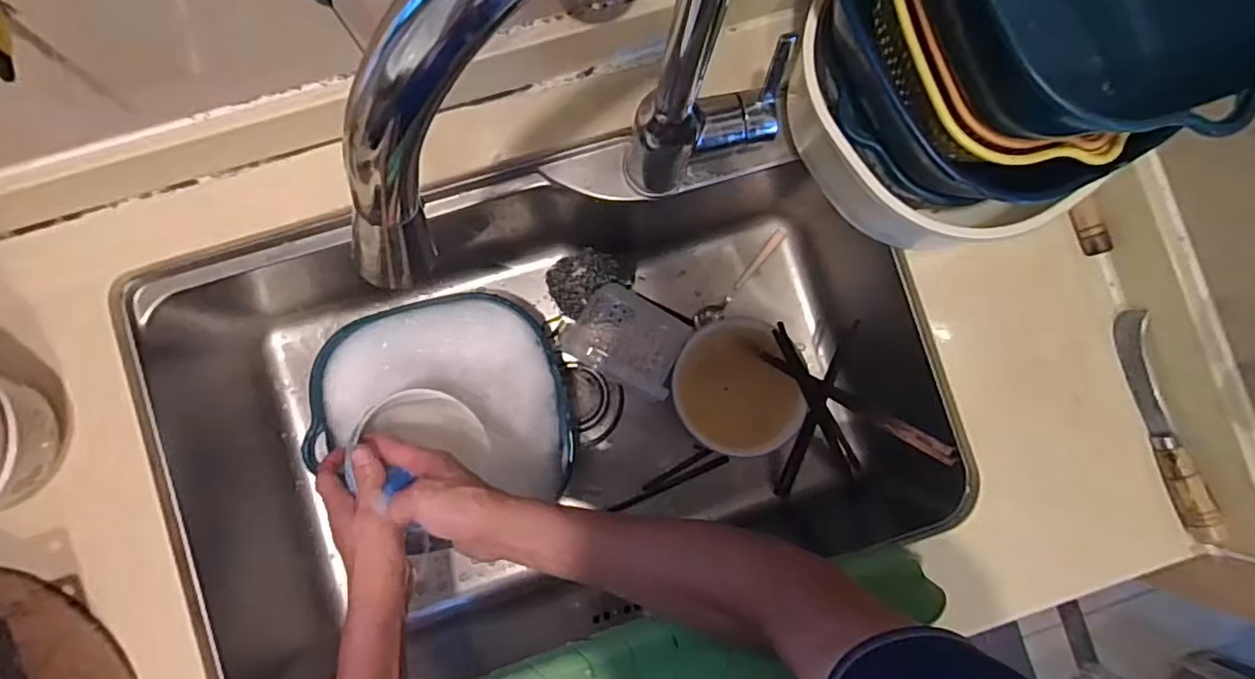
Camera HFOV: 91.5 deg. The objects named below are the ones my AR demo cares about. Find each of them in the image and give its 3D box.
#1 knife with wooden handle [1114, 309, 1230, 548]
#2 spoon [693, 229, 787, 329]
[{"bbox_3d":[0.468,0.076,0.532,0.018,0.031,0.208,-17,87,-5],"label":"knife with wooden handle"},{"bbox_3d":[0.137,-0.069,0.738,0.025,0.027,0.155,44,85,0],"label":"spoon"}]

